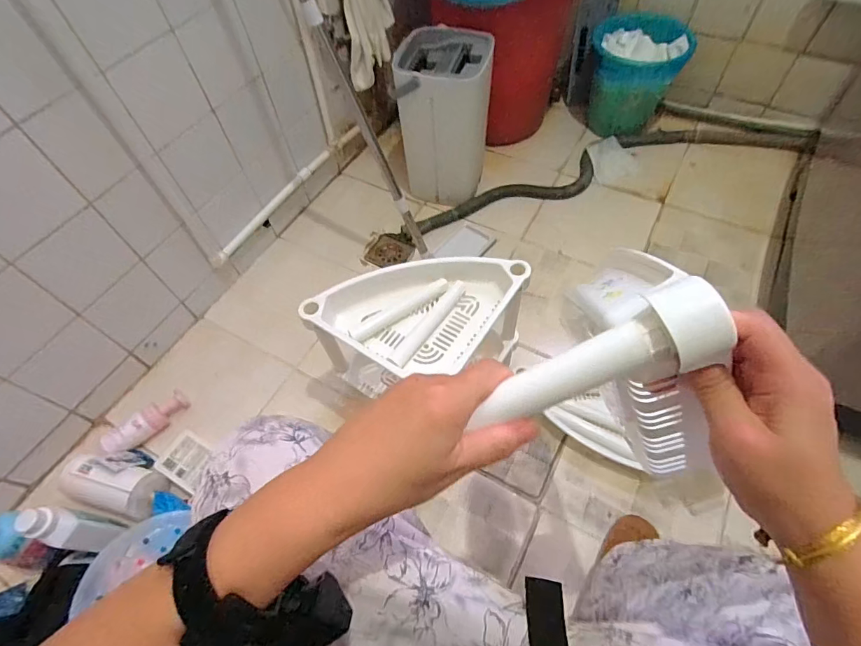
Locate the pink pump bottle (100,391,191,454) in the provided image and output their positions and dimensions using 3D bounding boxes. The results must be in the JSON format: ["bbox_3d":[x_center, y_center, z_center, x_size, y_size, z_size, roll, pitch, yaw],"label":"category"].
[{"bbox_3d":[-0.594,0.211,0.926,0.046,0.051,0.170,35,65,22],"label":"pink pump bottle"}]

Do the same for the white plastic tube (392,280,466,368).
[{"bbox_3d":[-0.003,-0.003,0.724,0.030,0.024,0.175,32,64,20],"label":"white plastic tube"}]

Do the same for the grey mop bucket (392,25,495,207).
[{"bbox_3d":[0.037,-0.521,1.163,0.220,0.377,0.176,8,58,7],"label":"grey mop bucket"}]

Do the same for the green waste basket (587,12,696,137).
[{"bbox_3d":[0.603,-0.735,1.334,0.268,0.262,0.278,17,60,12],"label":"green waste basket"}]

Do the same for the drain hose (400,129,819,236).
[{"bbox_3d":[0.513,-0.456,1.309,1.254,0.041,0.220,-13,58,-6],"label":"drain hose"}]

